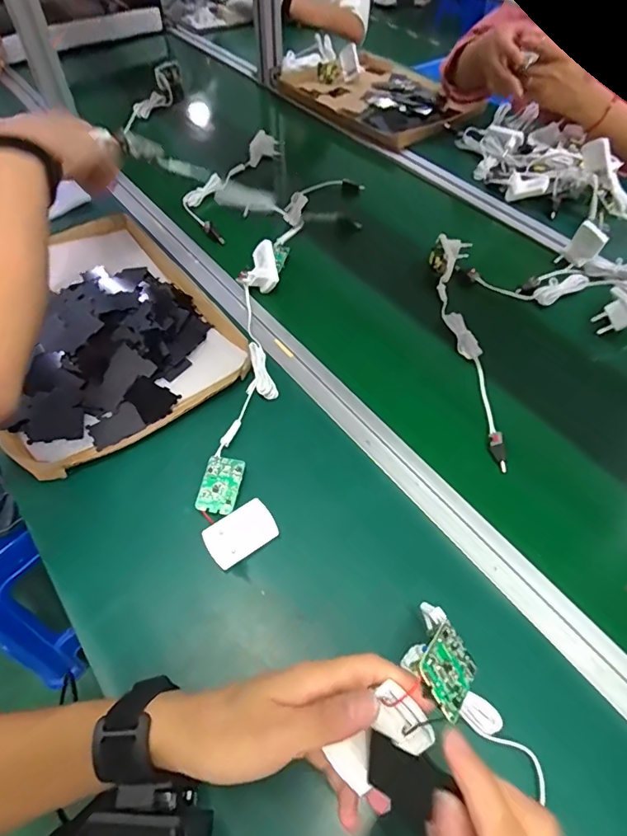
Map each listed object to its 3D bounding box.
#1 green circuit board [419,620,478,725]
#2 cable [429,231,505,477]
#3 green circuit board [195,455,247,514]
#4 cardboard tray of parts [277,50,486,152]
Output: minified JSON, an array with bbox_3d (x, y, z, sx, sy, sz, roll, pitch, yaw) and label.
[{"bbox_3d":[0.080,0.147,0.281,0.051,0.004,0.035,-18,74,-56],"label":"green circuit board"},{"bbox_3d":[0.178,-0.099,0.565,0.049,0.034,0.342,3,54,1],"label":"cable"},{"bbox_3d":[-0.087,0.063,0.448,0.036,0.006,0.053,14,64,3],"label":"green circuit board"},{"bbox_3d":[0.138,-0.667,0.992,0.330,0.035,0.404,-29,59,-20],"label":"cardboard tray of parts"}]

